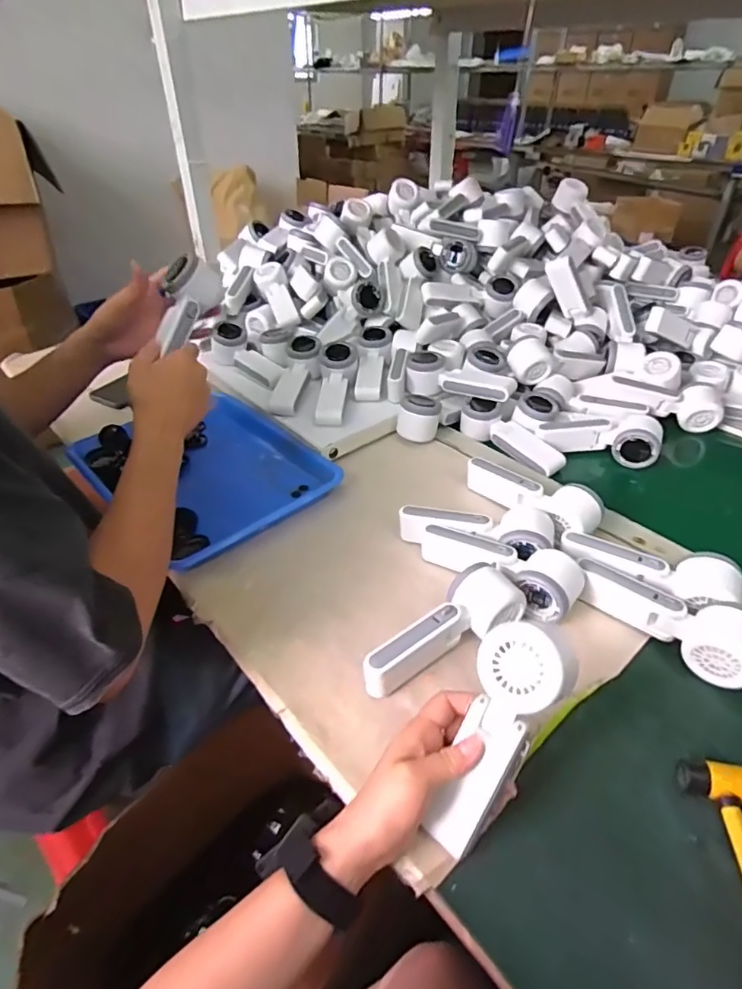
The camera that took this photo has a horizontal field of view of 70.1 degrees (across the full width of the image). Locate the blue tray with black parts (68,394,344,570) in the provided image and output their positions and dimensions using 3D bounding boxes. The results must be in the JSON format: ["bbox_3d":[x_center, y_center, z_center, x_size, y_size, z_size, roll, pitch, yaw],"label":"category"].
[{"bbox_3d":[-0.220,-0.033,0.718,0.250,0.035,0.318,-31,48,-33],"label":"blue tray with black parts"}]

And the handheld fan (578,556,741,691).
[{"bbox_3d":[0.275,0.111,0.496,0.159,0.046,0.055,31,47,32],"label":"handheld fan"}]

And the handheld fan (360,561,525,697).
[{"bbox_3d":[0.059,0.121,0.488,0.164,0.059,0.059,-18,42,-22],"label":"handheld fan"}]

